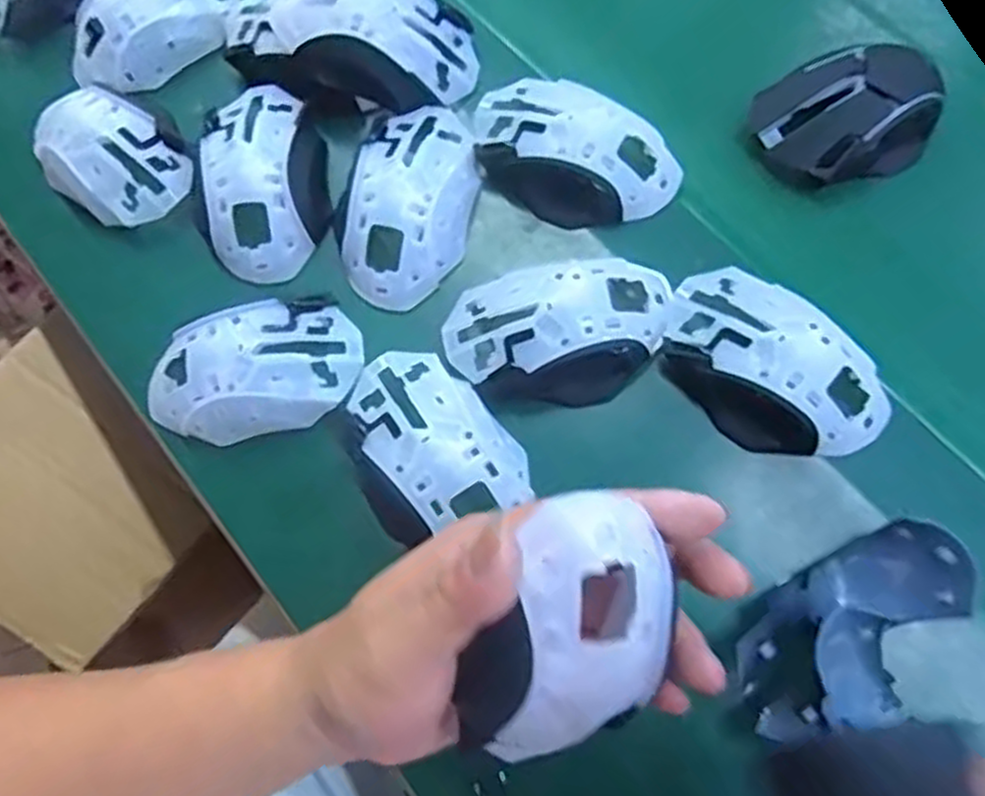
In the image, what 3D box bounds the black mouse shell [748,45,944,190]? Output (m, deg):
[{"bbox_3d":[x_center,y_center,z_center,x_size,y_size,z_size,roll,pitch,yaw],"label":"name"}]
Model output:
[{"bbox_3d":[0.200,-0.160,0.440,0.098,0.035,0.068,-18,71,-4],"label":"black mouse shell"}]

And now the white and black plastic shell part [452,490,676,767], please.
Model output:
[{"bbox_3d":[0.023,0.075,0.254,0.058,0.091,0.035,11,29,-19],"label":"white and black plastic shell part"}]

